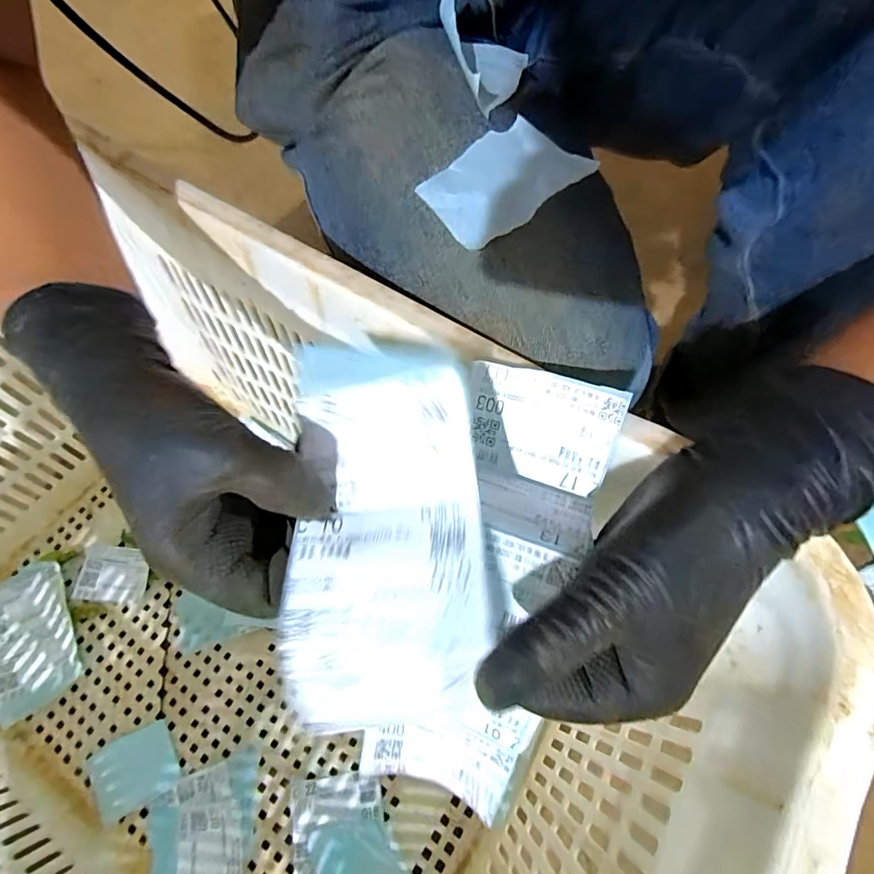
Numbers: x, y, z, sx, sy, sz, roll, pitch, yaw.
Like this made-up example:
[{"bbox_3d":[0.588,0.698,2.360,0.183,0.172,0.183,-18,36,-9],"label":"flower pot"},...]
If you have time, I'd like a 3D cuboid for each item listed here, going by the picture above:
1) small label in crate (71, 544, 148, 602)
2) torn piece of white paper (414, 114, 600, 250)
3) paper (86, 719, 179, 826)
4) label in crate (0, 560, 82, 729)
[{"bbox_3d":[-0.311,0.131,0.477,0.062,0.014,0.052,3,64,2],"label":"small label in crate"},{"bbox_3d":[0.030,-0.128,0.249,0.069,0.023,0.055,-29,67,-13],"label":"torn piece of white paper"},{"bbox_3d":[-0.254,0.276,0.407,0.066,0.013,0.054,-25,67,-11],"label":"paper"},{"bbox_3d":[-0.382,0.187,0.449,0.097,0.015,0.126,-36,69,-16],"label":"label in crate"}]

